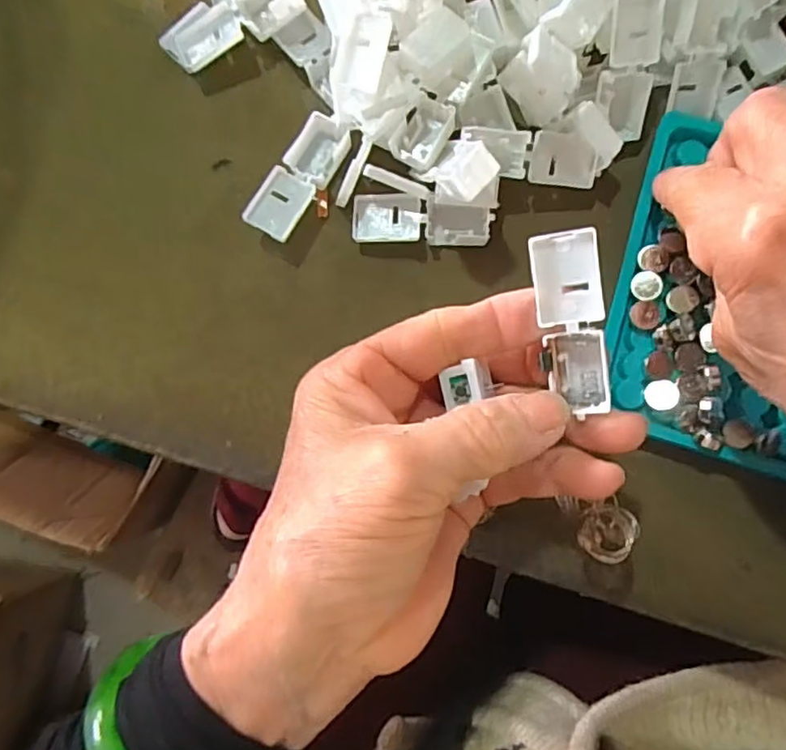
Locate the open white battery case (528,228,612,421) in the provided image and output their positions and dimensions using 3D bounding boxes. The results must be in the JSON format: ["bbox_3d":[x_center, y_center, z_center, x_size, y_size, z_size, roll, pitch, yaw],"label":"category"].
[{"bbox_3d":[0.055,-0.016,0.186,0.018,0.014,0.054,-12,104,2],"label":"open white battery case"}]

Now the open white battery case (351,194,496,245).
[{"bbox_3d":[0.012,-0.064,0.249,0.055,0.012,0.021,1,86,1],"label":"open white battery case"}]

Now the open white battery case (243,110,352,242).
[{"bbox_3d":[-0.038,-0.081,0.249,0.020,0.013,0.054,31,87,3],"label":"open white battery case"}]

